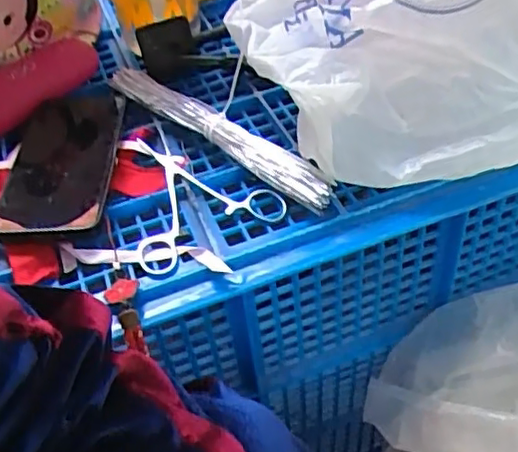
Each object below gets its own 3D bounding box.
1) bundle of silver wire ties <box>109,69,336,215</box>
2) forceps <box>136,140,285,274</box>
[{"bbox_3d":[-0.040,-0.083,0.512,0.026,0.022,0.250,-38,55,-25],"label":"bundle of silver wire ties"},{"bbox_3d":[-0.054,-0.027,0.475,0.111,0.017,0.119,-25,51,-15],"label":"forceps"}]

